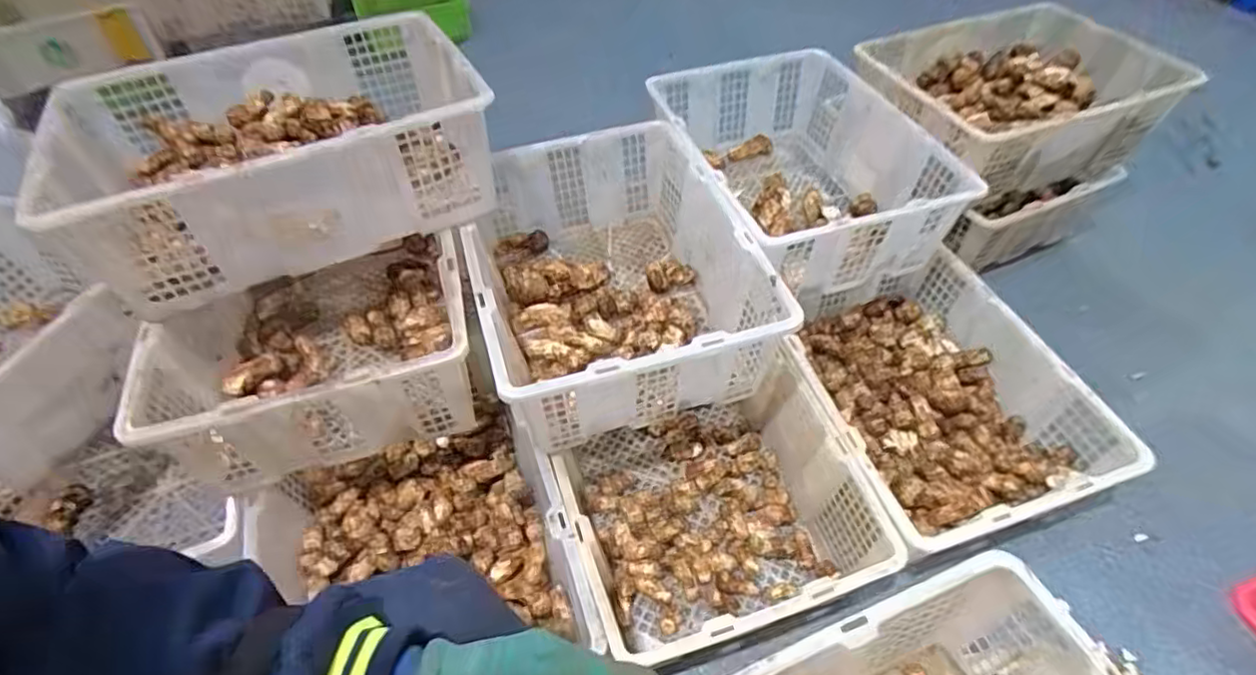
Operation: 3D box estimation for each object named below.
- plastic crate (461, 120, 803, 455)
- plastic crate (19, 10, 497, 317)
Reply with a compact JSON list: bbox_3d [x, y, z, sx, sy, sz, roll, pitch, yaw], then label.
[{"bbox_3d":[-0.028,-0.088,0.855,0.346,0.182,0.442,-13,52,-12],"label":"plastic crate"},{"bbox_3d":[-0.429,-0.252,0.780,0.459,0.155,0.346,-23,55,-18],"label":"plastic crate"}]

